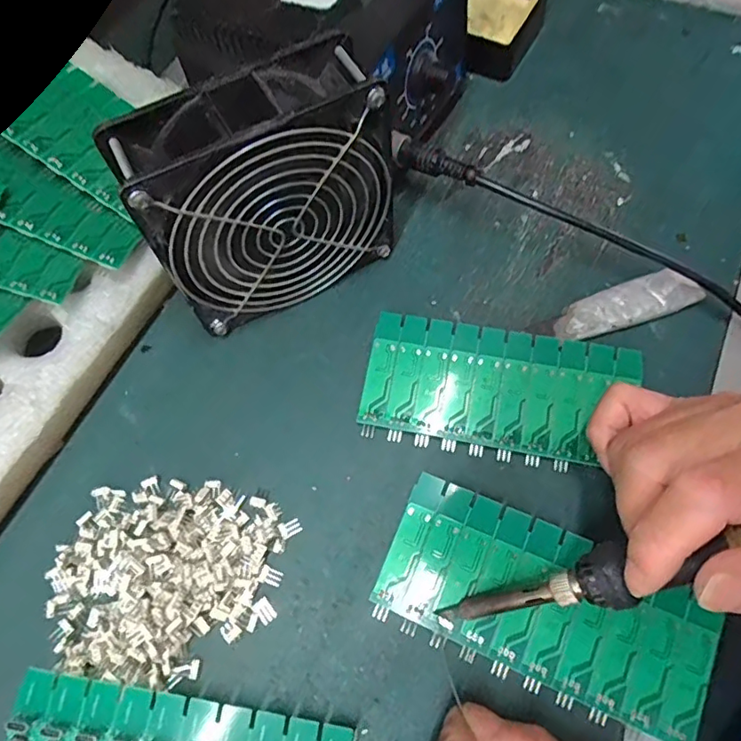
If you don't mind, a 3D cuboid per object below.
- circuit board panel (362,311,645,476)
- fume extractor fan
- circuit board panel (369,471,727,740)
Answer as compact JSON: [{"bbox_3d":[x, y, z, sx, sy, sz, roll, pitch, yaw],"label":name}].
[{"bbox_3d":[0.065,0.011,0.286,0.132,0.004,0.067,10,75,8],"label":"circuit board panel"},{"bbox_3d":[-0.048,-0.081,0.280,0.123,0.126,0.043,-27,67,-10],"label":"fume extractor fan"},{"bbox_3d":[0.075,0.100,0.242,0.138,0.004,0.062,21,77,14],"label":"circuit board panel"}]

